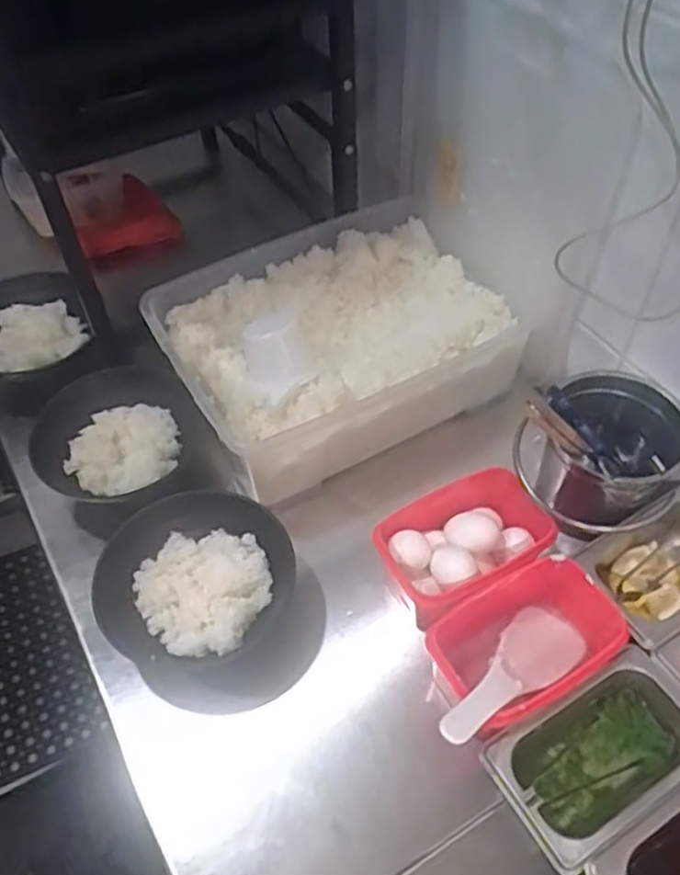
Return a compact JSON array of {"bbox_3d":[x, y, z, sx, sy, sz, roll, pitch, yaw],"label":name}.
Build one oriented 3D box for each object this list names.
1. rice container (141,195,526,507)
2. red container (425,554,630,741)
[{"bbox_3d":[-0.009,-0.113,0.849,0.365,0.117,0.280,-25,55,-17],"label":"rice container"},{"bbox_3d":[0.164,0.185,0.636,0.160,0.075,0.099,-24,55,-17],"label":"red container"}]

